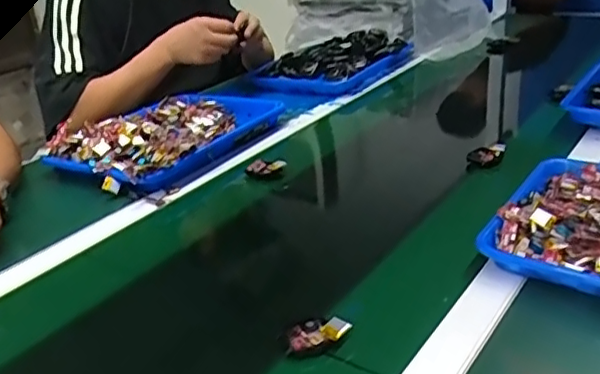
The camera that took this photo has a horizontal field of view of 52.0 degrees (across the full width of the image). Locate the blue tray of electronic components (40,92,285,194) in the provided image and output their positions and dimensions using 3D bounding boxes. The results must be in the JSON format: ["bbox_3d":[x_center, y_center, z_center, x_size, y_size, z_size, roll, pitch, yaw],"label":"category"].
[{"bbox_3d":[-0.202,-0.093,0.964,0.235,0.054,0.343,10,30,34],"label":"blue tray of electronic components"}]

